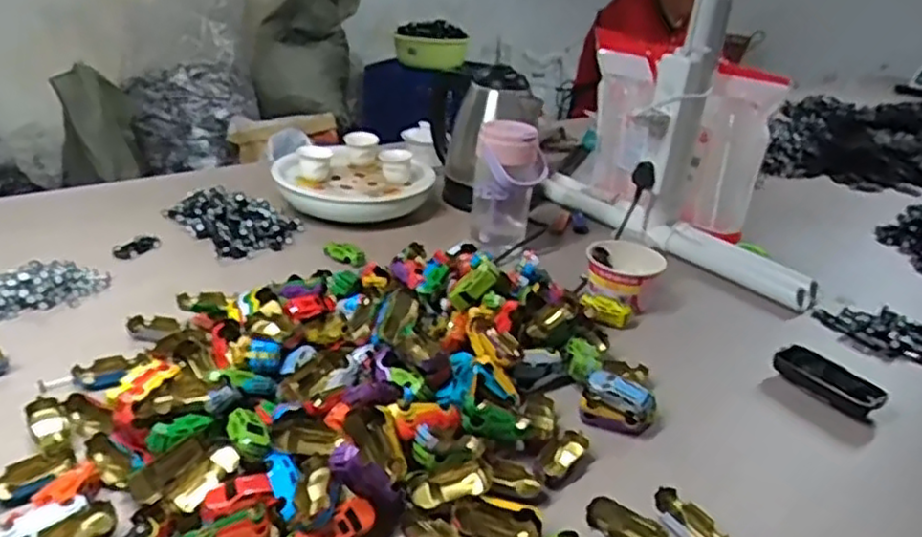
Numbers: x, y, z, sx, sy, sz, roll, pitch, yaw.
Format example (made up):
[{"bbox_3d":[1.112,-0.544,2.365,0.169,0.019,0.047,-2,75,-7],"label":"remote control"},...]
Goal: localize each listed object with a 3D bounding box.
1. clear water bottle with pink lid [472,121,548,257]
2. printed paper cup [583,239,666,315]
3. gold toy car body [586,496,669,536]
[{"bbox_3d":[0.066,-0.109,0.984,0.095,0.177,0.075,7,26,5],"label":"clear water bottle with pink lid"},{"bbox_3d":[0.203,0.008,0.892,0.097,0.059,0.080,14,28,19],"label":"printed paper cup"},{"bbox_3d":[0.130,0.204,0.556,0.062,0.024,0.024,17,29,24],"label":"gold toy car body"}]

